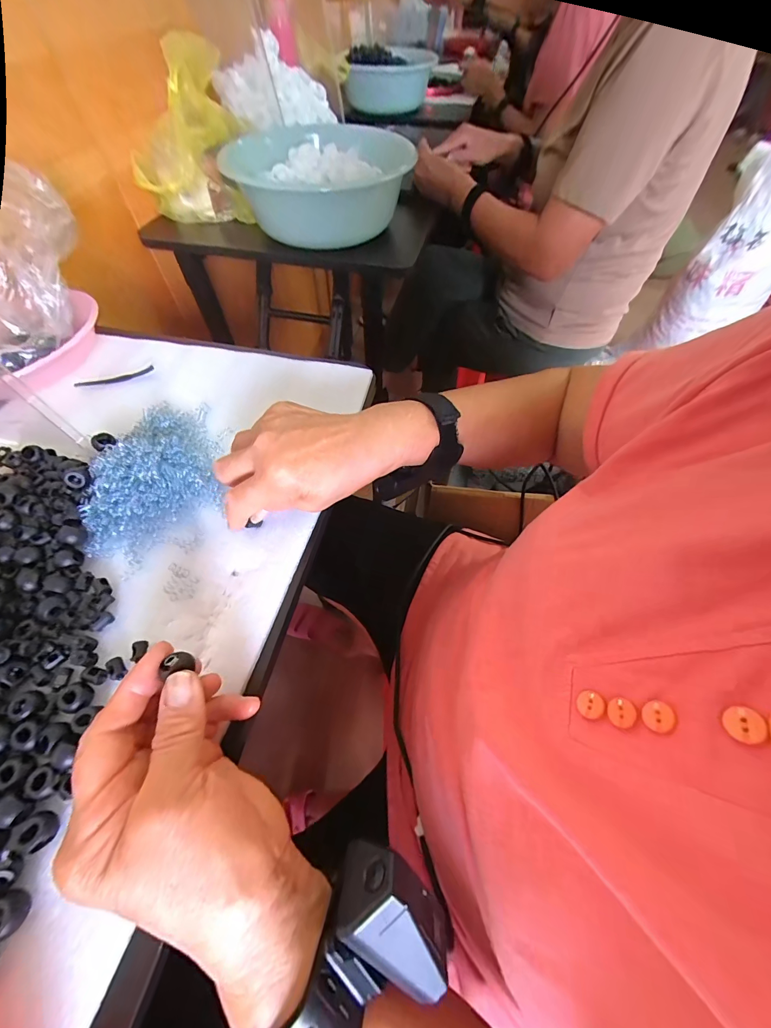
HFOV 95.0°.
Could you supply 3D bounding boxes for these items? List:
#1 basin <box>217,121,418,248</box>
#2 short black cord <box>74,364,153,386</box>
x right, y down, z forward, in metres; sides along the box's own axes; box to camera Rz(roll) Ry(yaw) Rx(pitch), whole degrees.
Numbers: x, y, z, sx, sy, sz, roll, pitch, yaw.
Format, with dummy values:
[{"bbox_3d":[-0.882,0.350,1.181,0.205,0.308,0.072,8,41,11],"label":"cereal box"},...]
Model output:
[{"bbox_3d":[-0.091,-0.568,0.602,0.257,0.110,0.309,8,59,4],"label":"basin"},{"bbox_3d":[-0.302,-0.153,0.395,0.084,0.013,0.007,-14,60,-9],"label":"short black cord"}]

